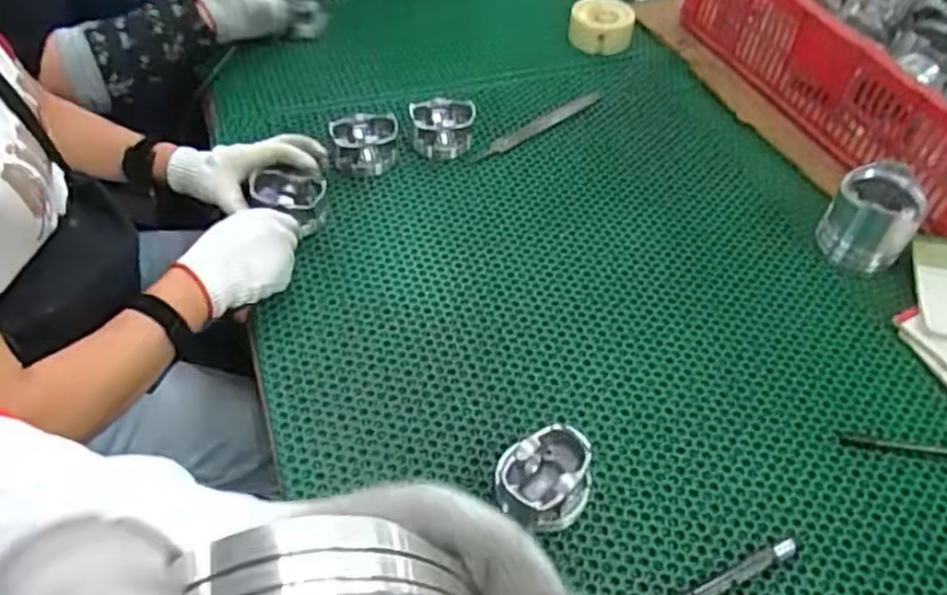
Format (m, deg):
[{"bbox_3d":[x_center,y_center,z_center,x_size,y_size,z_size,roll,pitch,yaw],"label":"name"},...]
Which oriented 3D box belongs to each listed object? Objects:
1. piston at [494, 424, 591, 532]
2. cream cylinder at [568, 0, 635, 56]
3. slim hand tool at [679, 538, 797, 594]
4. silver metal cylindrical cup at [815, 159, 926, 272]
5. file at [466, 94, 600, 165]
[{"bbox_3d":[0.062,0.160,0.630,0.080,0.056,0.074,1,50,-1],"label":"piston"},{"bbox_3d":[0.196,-0.419,1.112,0.097,0.045,0.091,1,50,-1],"label":"cream cylinder"},{"bbox_3d":[0.207,0.230,0.590,0.130,0.012,0.014,-19,53,-16],"label":"slim hand tool"},{"bbox_3d":[0.455,-0.091,0.832,0.087,0.098,0.087,1,50,-1],"label":"silver metal cylindrical cup"},{"bbox_3d":[0.084,-0.231,0.977,0.231,0.008,0.023,-32,58,-25],"label":"file"}]

